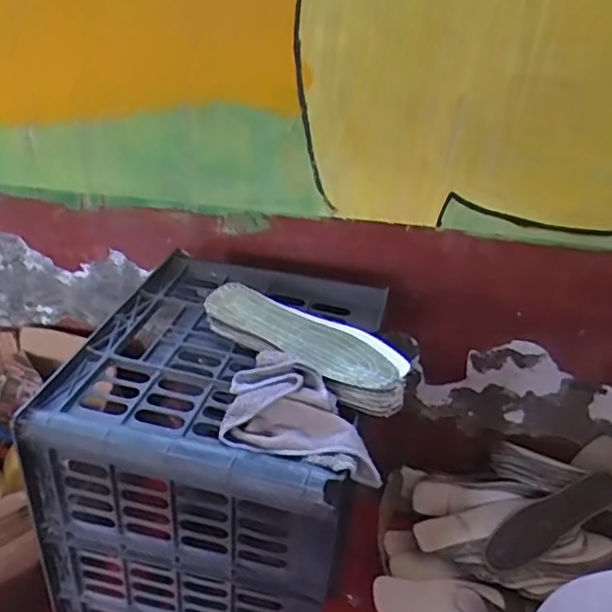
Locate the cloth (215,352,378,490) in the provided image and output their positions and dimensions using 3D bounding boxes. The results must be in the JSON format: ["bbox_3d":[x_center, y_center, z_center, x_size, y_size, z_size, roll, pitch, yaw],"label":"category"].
[{"bbox_3d":[0.000,0.092,0.505,0.132,0.054,0.075,13,32,14],"label":"cloth"}]

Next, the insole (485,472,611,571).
[{"bbox_3d":[0.360,0.315,0.893,0.215,0.062,0.006,-34,-7,1],"label":"insole"}]

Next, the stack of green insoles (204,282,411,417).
[{"bbox_3d":[-0.003,0.035,0.595,0.231,0.033,0.076,26,37,31],"label":"stack of green insoles"}]

